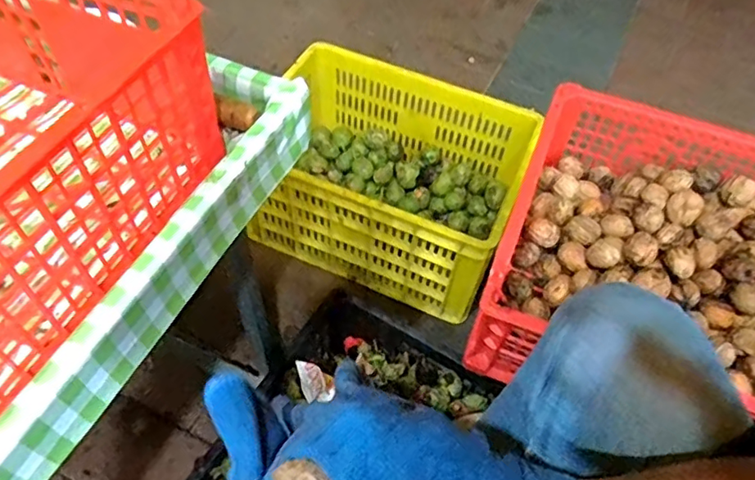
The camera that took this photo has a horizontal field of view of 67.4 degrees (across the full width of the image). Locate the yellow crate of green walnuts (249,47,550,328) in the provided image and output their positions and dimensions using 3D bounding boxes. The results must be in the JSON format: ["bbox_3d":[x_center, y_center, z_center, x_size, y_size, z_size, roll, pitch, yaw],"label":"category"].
[{"bbox_3d":[0.013,-0.136,1.179,0.494,0.260,0.370,22,57,11],"label":"yellow crate of green walnuts"}]

